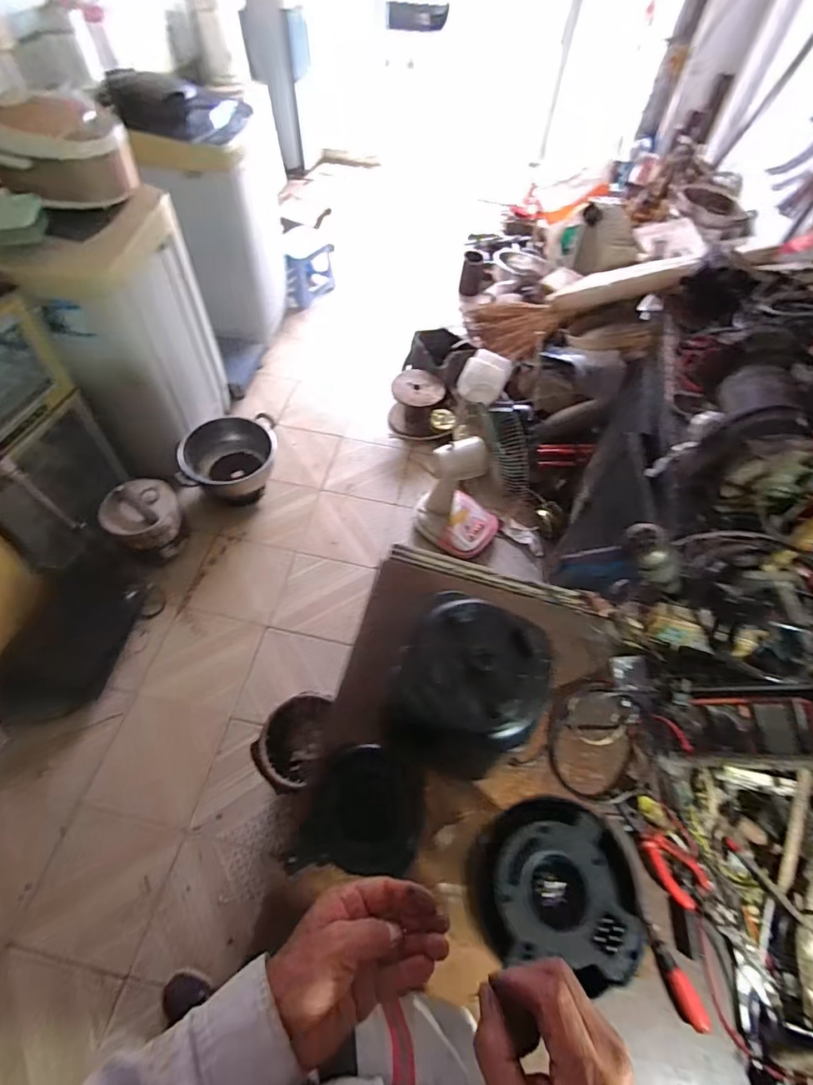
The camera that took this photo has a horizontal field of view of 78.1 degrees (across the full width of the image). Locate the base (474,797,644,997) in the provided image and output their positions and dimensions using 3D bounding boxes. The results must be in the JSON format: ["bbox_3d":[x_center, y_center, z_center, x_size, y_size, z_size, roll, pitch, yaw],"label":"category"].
[{"bbox_3d":[0.136,0.302,0.448,0.139,0.026,0.127,16,57,6],"label":"base"}]

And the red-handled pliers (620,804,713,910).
[{"bbox_3d":[0.335,0.409,0.661,0.051,0.015,0.126,-37,66,-24],"label":"red-handled pliers"}]

